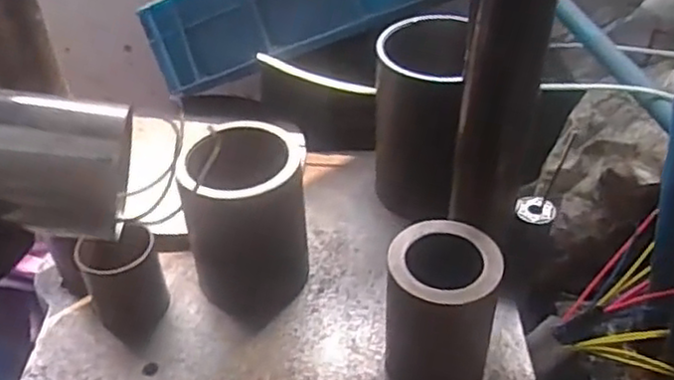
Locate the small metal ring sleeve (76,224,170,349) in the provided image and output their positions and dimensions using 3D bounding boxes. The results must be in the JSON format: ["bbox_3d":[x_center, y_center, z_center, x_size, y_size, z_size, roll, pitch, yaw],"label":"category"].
[{"bbox_3d":[-0.199,0.085,0.637,0.069,0.087,0.071,-14,42,-14],"label":"small metal ring sleeve"}]

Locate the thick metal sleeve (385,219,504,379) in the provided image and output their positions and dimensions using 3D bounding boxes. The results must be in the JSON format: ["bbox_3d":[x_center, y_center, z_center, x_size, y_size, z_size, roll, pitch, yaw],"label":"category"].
[{"bbox_3d":[0.085,0.105,0.563,0.086,0.124,0.102,5,41,9],"label":"thick metal sleeve"}]

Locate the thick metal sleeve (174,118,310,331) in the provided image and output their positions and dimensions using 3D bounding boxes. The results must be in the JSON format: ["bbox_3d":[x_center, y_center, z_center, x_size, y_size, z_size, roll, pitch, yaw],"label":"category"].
[{"bbox_3d":[-0.082,0.030,0.651,0.107,0.171,0.117,-4,41,-3],"label":"thick metal sleeve"}]

